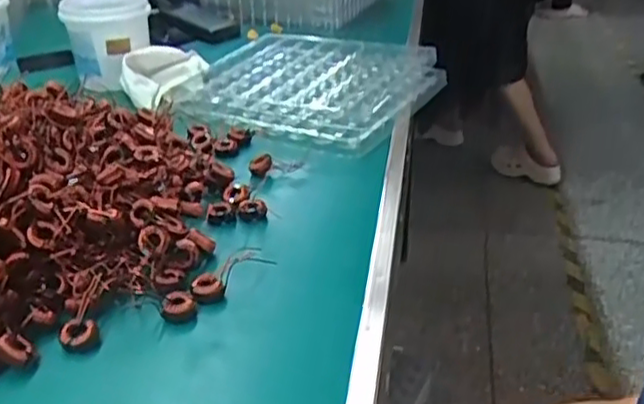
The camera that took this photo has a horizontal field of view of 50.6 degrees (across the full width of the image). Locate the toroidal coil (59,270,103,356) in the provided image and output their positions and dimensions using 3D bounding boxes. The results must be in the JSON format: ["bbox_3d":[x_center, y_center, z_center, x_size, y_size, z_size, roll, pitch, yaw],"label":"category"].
[{"bbox_3d":[-0.181,0.085,0.522,0.026,0.016,0.064,2,58,3],"label":"toroidal coil"}]

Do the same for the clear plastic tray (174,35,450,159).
[{"bbox_3d":[0.001,-0.184,0.980,0.315,0.029,0.357,11,31,17],"label":"clear plastic tray"}]

